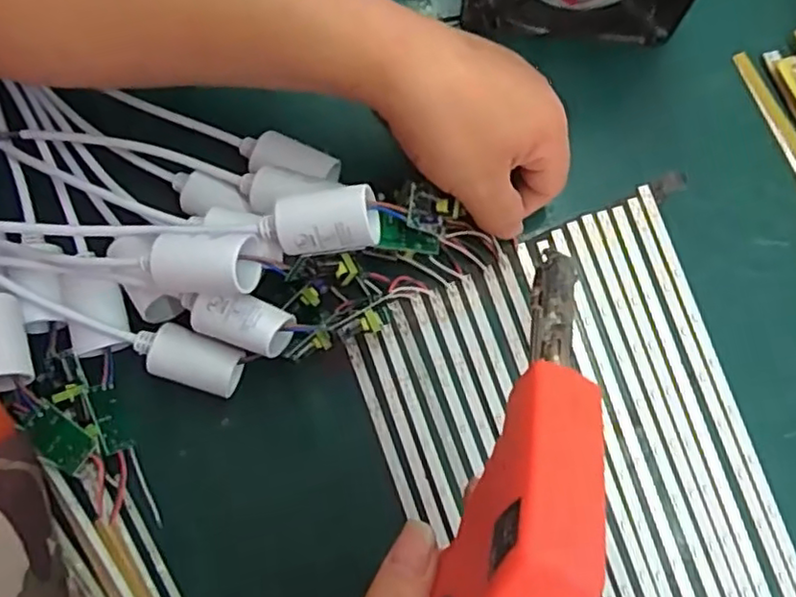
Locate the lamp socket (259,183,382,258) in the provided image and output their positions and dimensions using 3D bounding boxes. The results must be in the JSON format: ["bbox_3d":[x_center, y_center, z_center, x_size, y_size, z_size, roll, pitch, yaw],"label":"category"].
[{"bbox_3d":[-0.035,-0.033,0.295,0.053,0.023,0.024,-10,78,0],"label":"lamp socket"}]

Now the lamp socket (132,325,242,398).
[{"bbox_3d":[-0.106,0.033,0.339,0.054,0.030,0.027,20,80,6],"label":"lamp socket"}]

